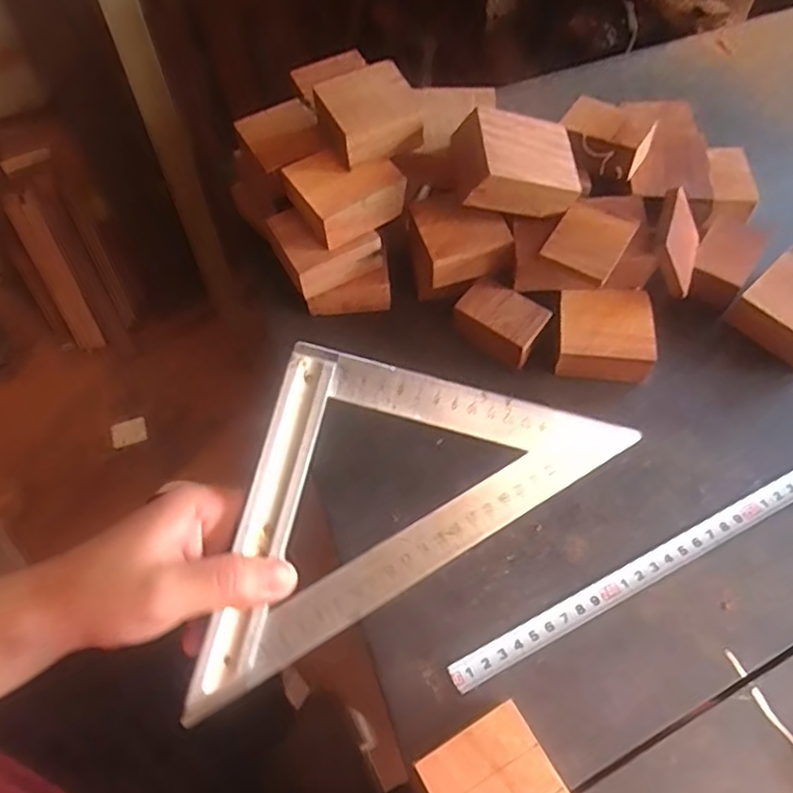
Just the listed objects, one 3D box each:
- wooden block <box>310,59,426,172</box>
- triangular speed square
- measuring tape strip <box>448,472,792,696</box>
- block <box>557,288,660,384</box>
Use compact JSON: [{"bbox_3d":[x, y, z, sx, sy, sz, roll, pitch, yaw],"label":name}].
[{"bbox_3d":[-0.017,-0.181,0.412,0.057,0.028,0.054,-22,62,-8],"label":"wooden block"},{"bbox_3d":[-0.015,0.035,0.333,0.247,0.009,0.128,-30,85,-13],"label":"triangular speed square"},{"bbox_3d":[0.246,0.048,0.385,0.479,0.005,0.015,-25,66,-11],"label":"measuring tape strip"},{"bbox_3d":[0.136,-0.041,0.425,0.060,0.029,0.055,6,61,5],"label":"block"}]

